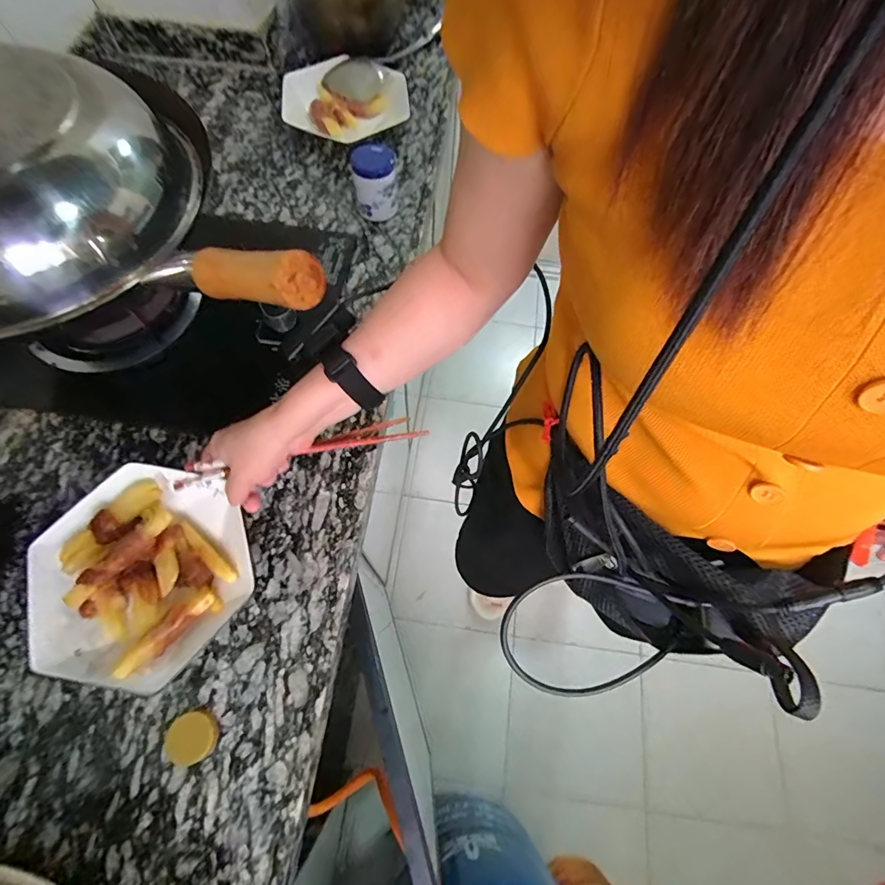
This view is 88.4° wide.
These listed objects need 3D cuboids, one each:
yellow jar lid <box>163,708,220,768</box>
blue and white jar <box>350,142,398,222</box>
[{"bbox_3d":[-0.217,0.255,0.394,0.039,0.015,0.040,1,68,-2],"label":"yellow jar lid"},{"bbox_3d":[-0.092,-0.357,0.627,0.056,0.085,0.051,-10,69,-7],"label":"blue and white jar"}]

